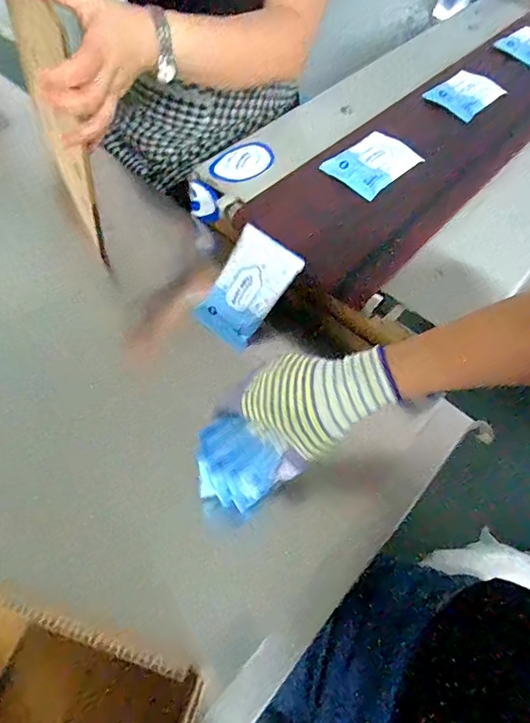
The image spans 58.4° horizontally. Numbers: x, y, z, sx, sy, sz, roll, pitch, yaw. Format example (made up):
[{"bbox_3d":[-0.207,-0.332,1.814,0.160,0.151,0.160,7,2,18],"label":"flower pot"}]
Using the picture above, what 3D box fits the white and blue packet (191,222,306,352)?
[{"bbox_3d":[-0.023,-0.089,0.573,0.086,0.006,0.132,38,100,17],"label":"white and blue packet"}]

